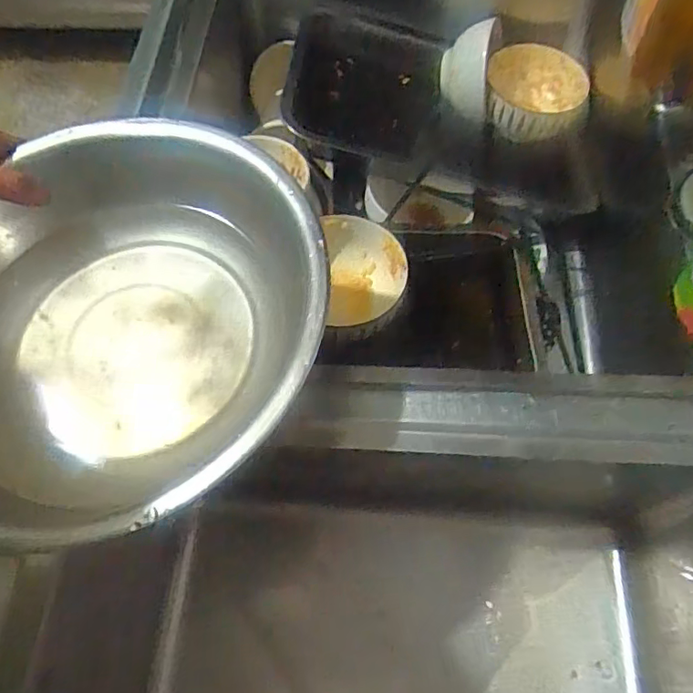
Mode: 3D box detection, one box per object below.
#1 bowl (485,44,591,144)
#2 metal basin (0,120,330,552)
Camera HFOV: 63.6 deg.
[{"bbox_3d":[0.228,-0.301,0.683,0.119,0.069,0.108,15,67,9],"label":"bowl"},{"bbox_3d":[-0.152,-0.015,0.362,0.272,0.073,0.268,-1,65,2],"label":"metal basin"}]

